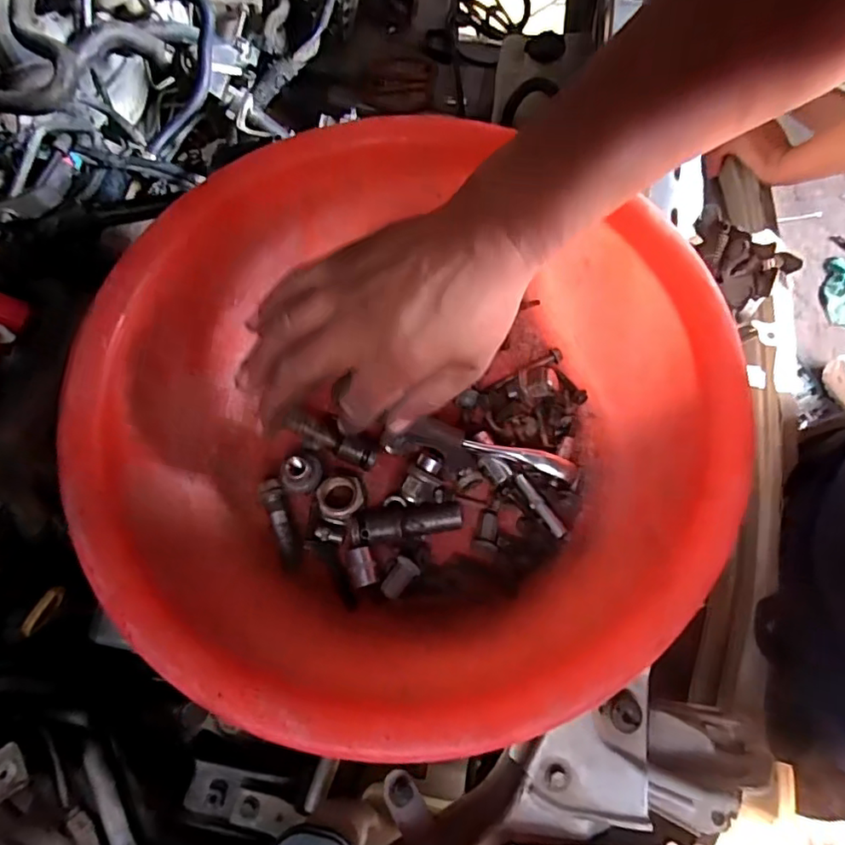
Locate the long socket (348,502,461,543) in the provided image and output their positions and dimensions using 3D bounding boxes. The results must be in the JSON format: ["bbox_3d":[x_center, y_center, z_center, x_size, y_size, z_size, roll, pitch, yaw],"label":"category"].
[{"bbox_3d":[-0.011,0.067,0.388,0.075,0.017,0.021,-10,70,-2],"label":"long socket"}]

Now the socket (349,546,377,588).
[{"bbox_3d":[-0.039,0.096,0.377,0.014,0.015,0.025,-16,70,-4],"label":"socket"}]

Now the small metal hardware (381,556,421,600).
[{"bbox_3d":[-0.015,0.104,0.374,0.016,0.016,0.027,33,74,12],"label":"small metal hardware"}]

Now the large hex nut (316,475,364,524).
[{"bbox_3d":[-0.057,0.052,0.396,0.031,0.010,0.031,-15,70,-4],"label":"large hex nut"}]

